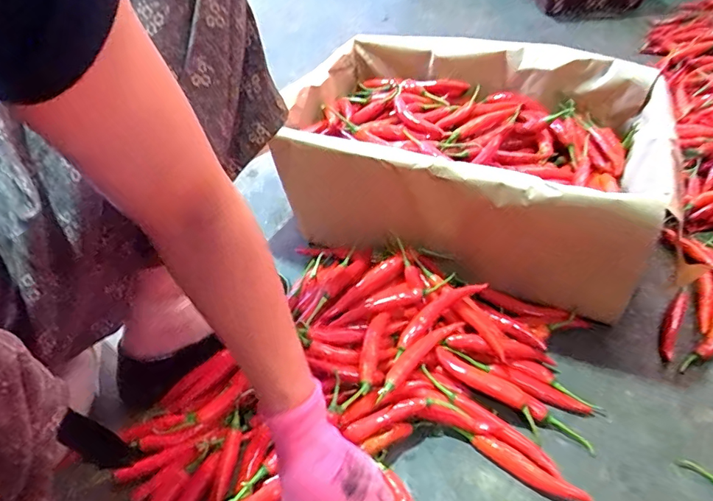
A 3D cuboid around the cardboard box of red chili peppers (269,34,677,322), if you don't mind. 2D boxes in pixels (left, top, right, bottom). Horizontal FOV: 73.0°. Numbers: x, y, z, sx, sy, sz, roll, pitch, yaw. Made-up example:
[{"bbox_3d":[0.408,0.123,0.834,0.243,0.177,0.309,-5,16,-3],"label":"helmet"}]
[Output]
[{"bbox_3d":[0.157,-0.130,0.701,0.458,0.206,0.351,15,51,19],"label":"cardboard box of red chili peppers"}]

